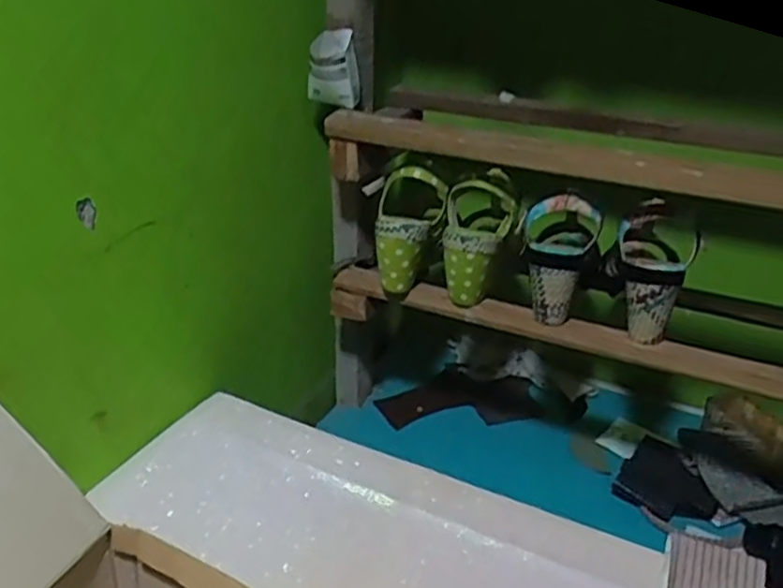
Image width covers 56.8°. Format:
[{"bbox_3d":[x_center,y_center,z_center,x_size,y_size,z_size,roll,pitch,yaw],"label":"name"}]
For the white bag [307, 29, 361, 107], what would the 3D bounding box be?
[{"bbox_3d":[-0.067,-0.264,0.847,0.058,0.078,0.040,1,28,-3],"label":"white bag"}]

